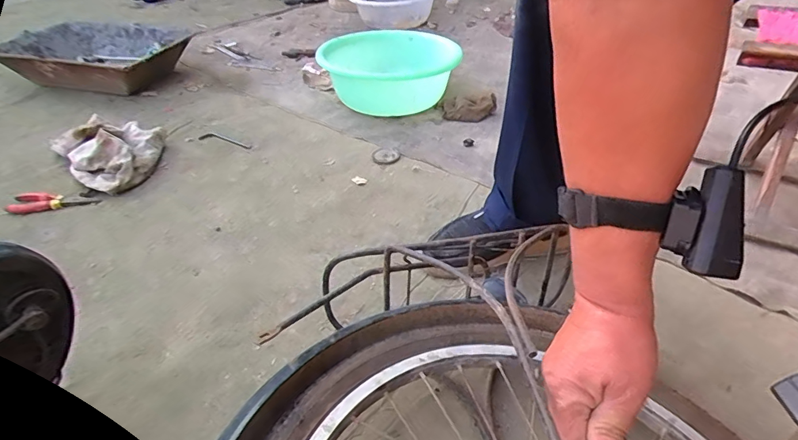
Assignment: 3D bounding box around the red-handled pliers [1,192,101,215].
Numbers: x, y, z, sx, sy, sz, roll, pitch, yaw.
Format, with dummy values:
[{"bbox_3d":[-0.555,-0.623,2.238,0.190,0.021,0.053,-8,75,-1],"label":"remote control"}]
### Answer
[{"bbox_3d":[-0.626,-0.030,0.838,0.146,0.023,0.060,-6,39,-4],"label":"red-handled pliers"}]

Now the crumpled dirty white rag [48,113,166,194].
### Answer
[{"bbox_3d":[-0.577,-0.147,0.936,0.192,0.088,0.247,-29,45,-29],"label":"crumpled dirty white rag"}]

